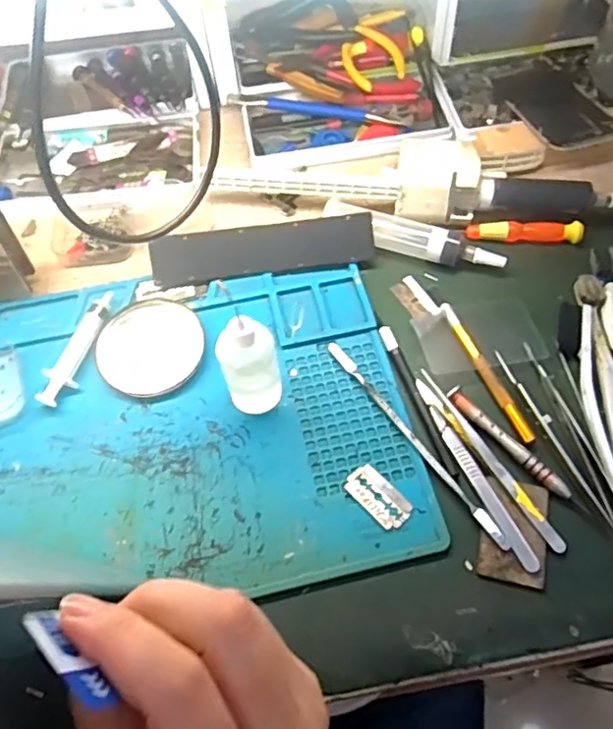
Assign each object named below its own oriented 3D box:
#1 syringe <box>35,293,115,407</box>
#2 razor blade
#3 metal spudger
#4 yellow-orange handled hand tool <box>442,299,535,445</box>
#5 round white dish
[{"bbox_3d":[-0.161,-0.013,0.435,0.019,0.014,0.093,15,60,11],"label":"syringe"},{"bbox_3d":[0.044,0.080,0.372,0.023,0.004,0.043,-40,65,-20],"label":"razor blade"},{"bbox_3d":[0.067,0.046,0.390,0.008,0.005,0.171,-31,62,-16],"label":"metal spudger"},{"bbox_3d":[0.121,0.002,0.416,0.009,0.004,0.116,-20,59,-9],"label":"yellow-orange handled hand tool"},{"bbox_3d":[-0.110,-0.014,0.435,0.072,0.008,0.078,-1,58,2],"label":"round white dish"}]

